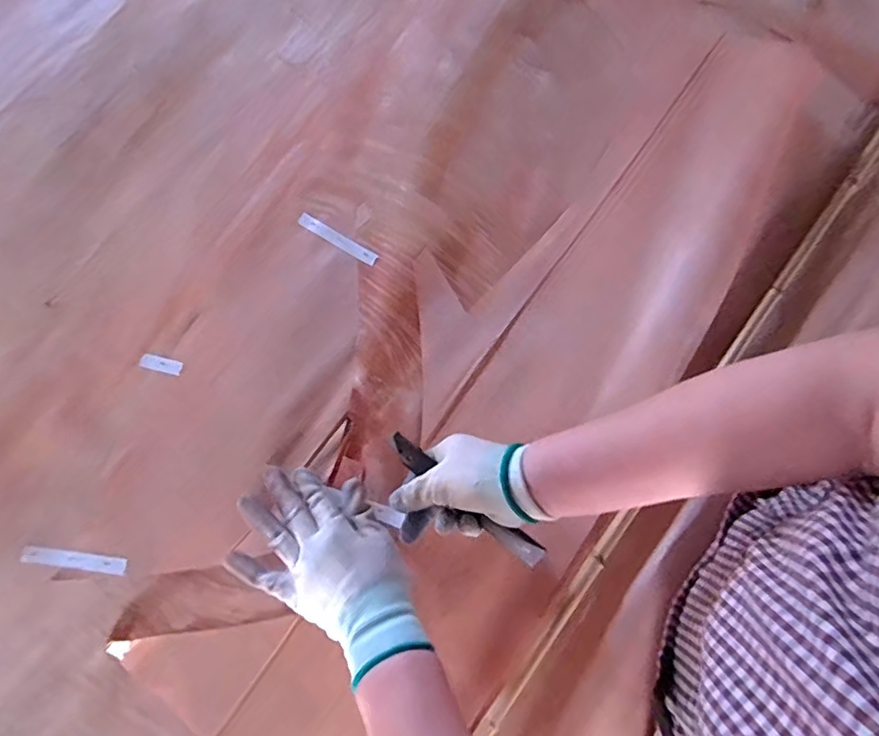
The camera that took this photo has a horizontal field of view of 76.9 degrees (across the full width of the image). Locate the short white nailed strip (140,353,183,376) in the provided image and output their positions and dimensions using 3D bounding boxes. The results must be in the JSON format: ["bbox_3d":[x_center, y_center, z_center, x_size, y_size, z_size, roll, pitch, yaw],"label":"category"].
[{"bbox_3d":[-0.270,-0.004,0.537,0.043,0.004,0.014,16,76,4],"label":"short white nailed strip"}]

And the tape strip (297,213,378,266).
[{"bbox_3d":[-0.104,-0.133,0.569,0.092,0.004,0.014,32,77,7],"label":"tape strip"}]

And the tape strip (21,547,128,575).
[{"bbox_3d":[-0.322,0.170,0.490,0.088,0.008,0.013,8,75,2],"label":"tape strip"}]

